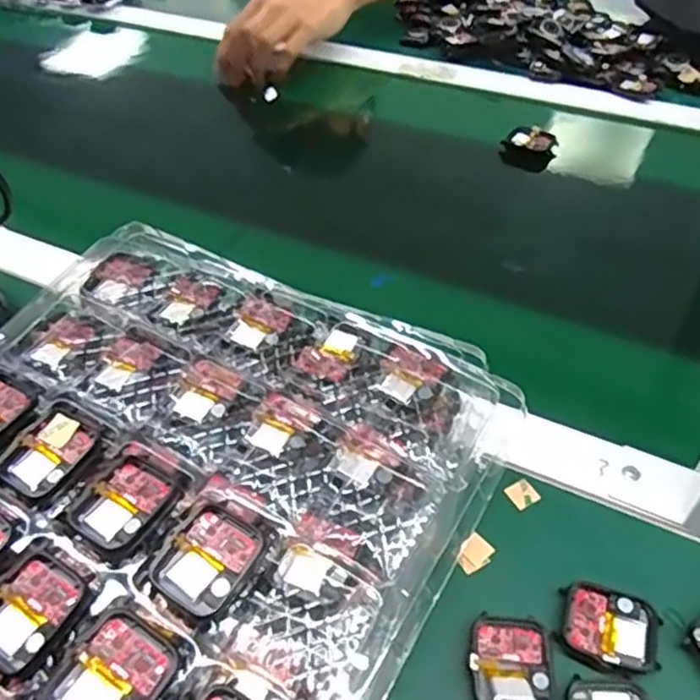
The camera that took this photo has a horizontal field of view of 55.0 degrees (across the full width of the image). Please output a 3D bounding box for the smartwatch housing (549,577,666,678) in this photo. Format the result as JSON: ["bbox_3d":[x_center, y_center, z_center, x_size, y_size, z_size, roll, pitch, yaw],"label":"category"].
[{"bbox_3d":[0.127,0.135,0.330,0.046,0.007,0.040,13,50,15],"label":"smartwatch housing"}]

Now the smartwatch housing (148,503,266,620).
[{"bbox_3d":[-0.060,0.089,0.288,0.037,0.008,0.043,26,53,24],"label":"smartwatch housing"}]

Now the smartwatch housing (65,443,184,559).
[{"bbox_3d":[-0.101,0.069,0.309,0.040,0.005,0.046,22,52,22],"label":"smartwatch housing"}]

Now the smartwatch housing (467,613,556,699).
[{"bbox_3d":[0.076,0.149,0.319,0.037,0.014,0.046,0,48,4],"label":"smartwatch housing"}]

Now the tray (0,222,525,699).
[{"bbox_3d":[-0.093,0.069,0.315,0.269,0.024,0.294,20,52,21],"label":"tray"}]

